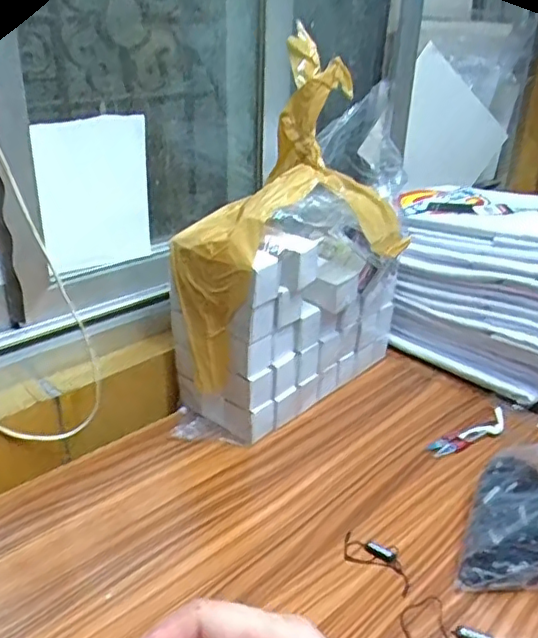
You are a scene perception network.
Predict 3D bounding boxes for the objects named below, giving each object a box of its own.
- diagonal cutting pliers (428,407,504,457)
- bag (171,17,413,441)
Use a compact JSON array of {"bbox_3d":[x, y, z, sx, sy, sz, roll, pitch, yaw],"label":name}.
[{"bbox_3d":[0.239,0.132,0.718,0.124,0.011,0.029,-16,32,-30],"label":"diagonal cutting pliers"},{"bbox_3d":[0.040,-0.076,0.716,0.316,0.372,0.146,-22,36,-39],"label":"bag"}]

